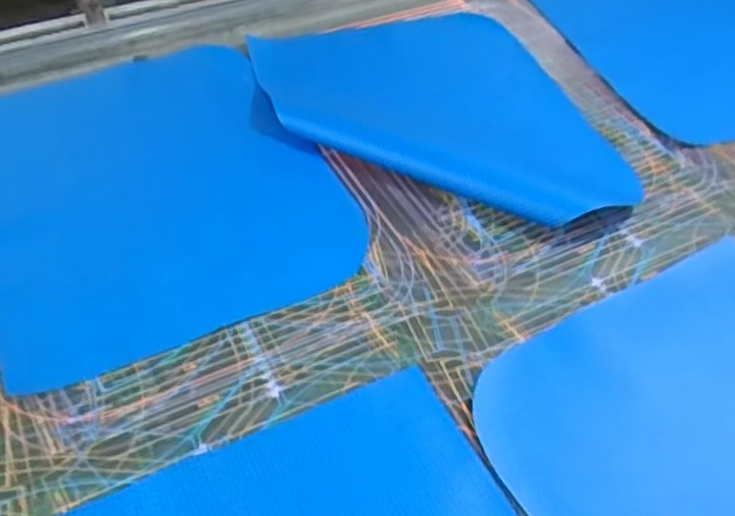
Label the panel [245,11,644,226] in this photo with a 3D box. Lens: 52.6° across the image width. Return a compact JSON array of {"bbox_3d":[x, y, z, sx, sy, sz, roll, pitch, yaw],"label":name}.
[{"bbox_3d":[0.073,-0.173,0.874,0.341,0.040,0.430,-13,48,-13],"label":"panel"}]

